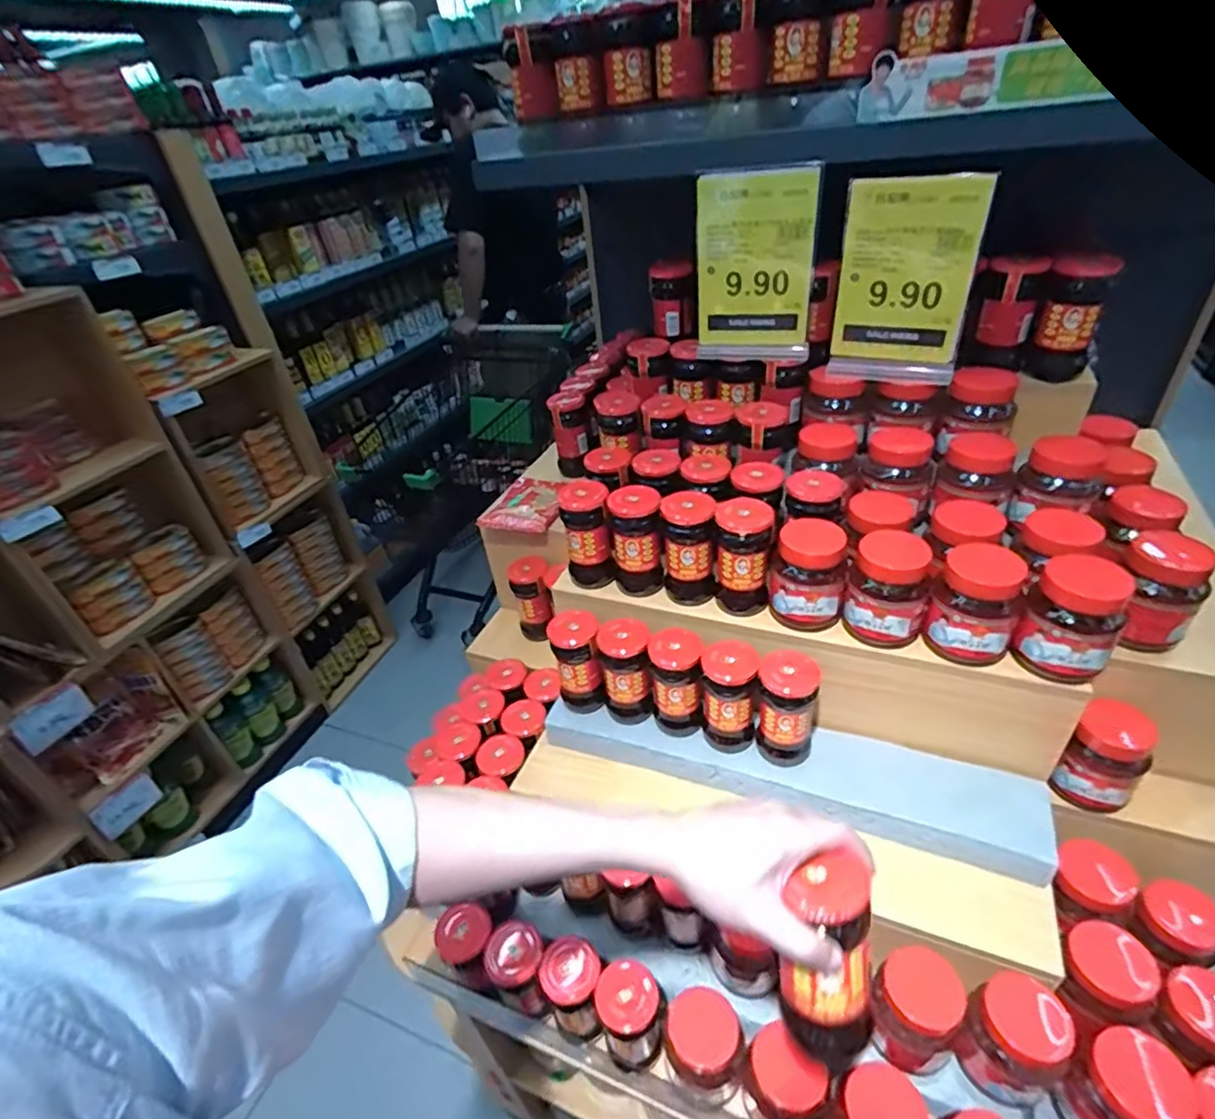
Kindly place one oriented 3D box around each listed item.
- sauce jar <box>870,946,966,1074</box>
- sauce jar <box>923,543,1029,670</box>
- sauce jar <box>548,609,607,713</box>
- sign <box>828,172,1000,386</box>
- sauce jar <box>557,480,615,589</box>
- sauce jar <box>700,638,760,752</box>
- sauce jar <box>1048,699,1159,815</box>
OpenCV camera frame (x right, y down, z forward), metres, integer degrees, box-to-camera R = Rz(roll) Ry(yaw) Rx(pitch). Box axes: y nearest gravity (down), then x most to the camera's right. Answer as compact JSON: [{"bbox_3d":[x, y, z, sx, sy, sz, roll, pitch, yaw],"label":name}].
[{"bbox_3d":[0.317,0.468,0.647,0.077,0.091,0.084,-5,36,4],"label":"sauce jar"},{"bbox_3d":[0.392,0.052,0.664,0.078,0.116,0.070,17,43,30],"label":"sauce jar"},{"bbox_3d":[-0.039,0.140,0.842,0.060,0.132,0.061,-5,36,4],"label":"sauce jar"},{"bbox_3d":[0.359,-0.331,0.753,0.147,0.226,0.015,12,43,24],"label":"sign"},{"bbox_3d":[-0.026,-0.036,0.837,0.062,0.146,0.070,-6,36,3],"label":"sauce jar"},{"bbox_3d":[0.152,0.171,0.772,0.064,0.142,0.066,-5,36,4],"label":"sauce jar"},{"bbox_3d":[0.568,0.232,0.711,0.070,0.121,0.069,-5,36,4],"label":"sauce jar"}]

